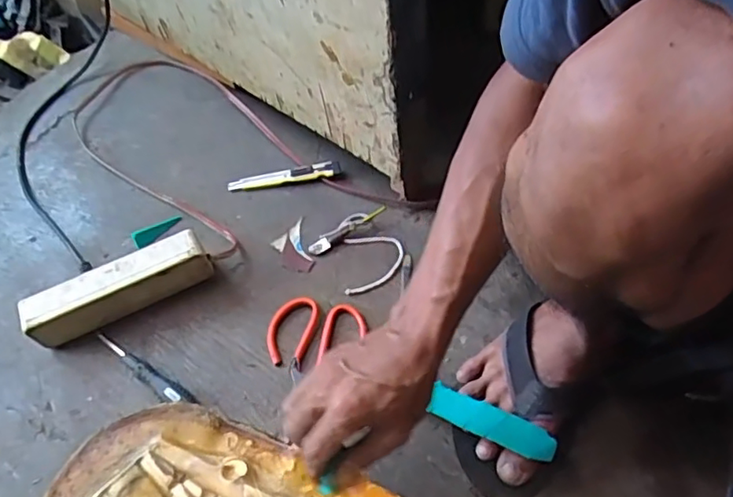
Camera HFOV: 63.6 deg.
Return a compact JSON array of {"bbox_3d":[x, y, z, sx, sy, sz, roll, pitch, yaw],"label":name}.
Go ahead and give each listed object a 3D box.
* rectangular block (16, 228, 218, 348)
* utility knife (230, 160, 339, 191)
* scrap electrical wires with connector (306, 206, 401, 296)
[{"bbox_3d":[-0.274,0.044,0.665,0.200,0.061,0.047,-25,60,-11],"label":"rectangular block"},{"bbox_3d":[-0.107,-0.093,0.767,0.143,0.018,0.016,-10,58,-3],"label":"utility knife"},{"bbox_3d":[-0.003,0.000,0.707,0.102,0.011,0.096,-2,58,3],"label":"scrap electrical wires with connector"}]

